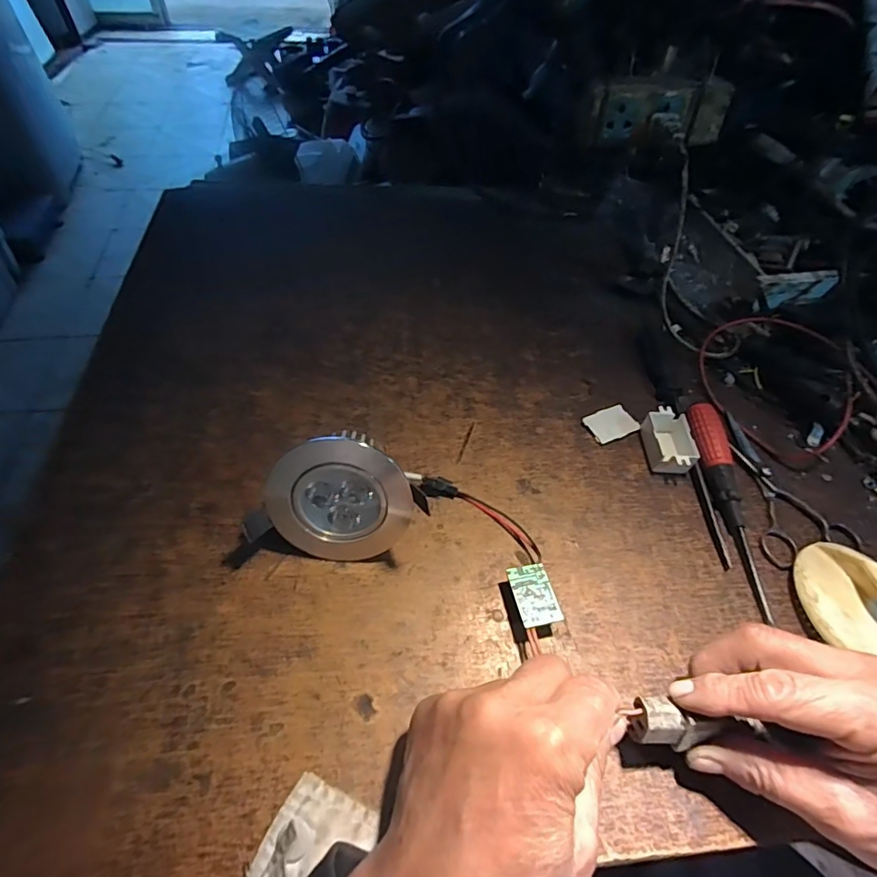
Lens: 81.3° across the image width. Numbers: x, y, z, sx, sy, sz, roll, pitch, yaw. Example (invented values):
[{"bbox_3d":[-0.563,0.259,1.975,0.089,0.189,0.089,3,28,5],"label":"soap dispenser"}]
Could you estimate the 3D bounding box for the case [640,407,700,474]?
[{"bbox_3d":[0.175,0.003,0.389,0.032,0.022,0.053,0,53,-3],"label":"case"}]

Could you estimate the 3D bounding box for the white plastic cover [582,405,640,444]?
[{"bbox_3d":[0.137,-0.012,0.407,0.038,0.004,0.028,-20,57,-17],"label":"white plastic cover"}]

